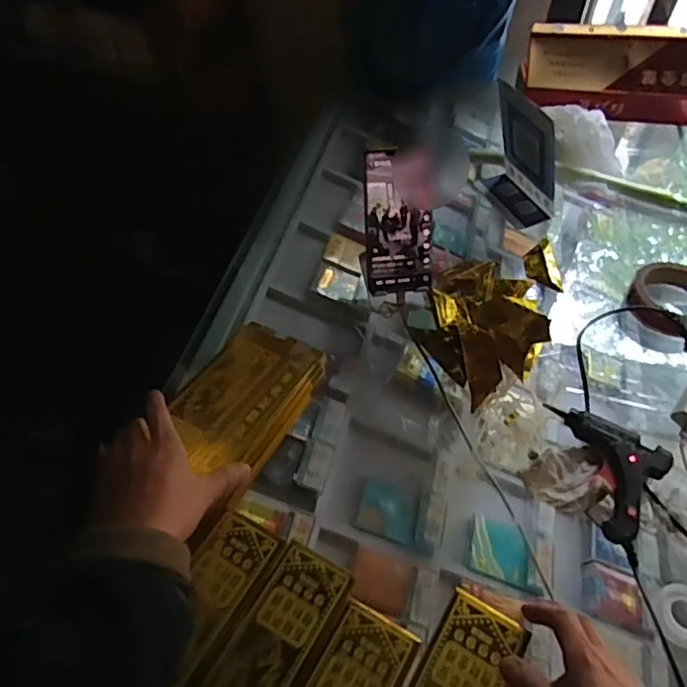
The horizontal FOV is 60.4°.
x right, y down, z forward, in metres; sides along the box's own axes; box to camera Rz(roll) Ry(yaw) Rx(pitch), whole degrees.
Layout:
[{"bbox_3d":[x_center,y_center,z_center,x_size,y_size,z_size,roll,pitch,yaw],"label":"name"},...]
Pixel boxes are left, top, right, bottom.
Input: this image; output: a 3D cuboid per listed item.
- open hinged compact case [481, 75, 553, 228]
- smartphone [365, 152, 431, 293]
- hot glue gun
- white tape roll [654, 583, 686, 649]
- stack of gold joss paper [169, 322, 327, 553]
[{"bbox_3d":[0.245,-0.253,0.807,0.054,0.165,0.124,-22,55,-17],"label":"open hinged compact case"},{"bbox_3d":[0.062,-0.132,0.656,0.072,0.157,0.011,-5,21,-4],"label":"smartphone"},{"bbox_3d":[0.269,0.120,0.562,0.082,0.025,0.152,-11,52,-9],"label":"hot glue gun"},{"bbox_3d":[0.289,0.229,0.497,0.047,0.012,0.049,-6,52,-5],"label":"white tape roll"},{"bbox_3d":[-0.099,0.054,0.591,0.103,0.030,0.183,24,55,17],"label":"stack of gold joss paper"}]

